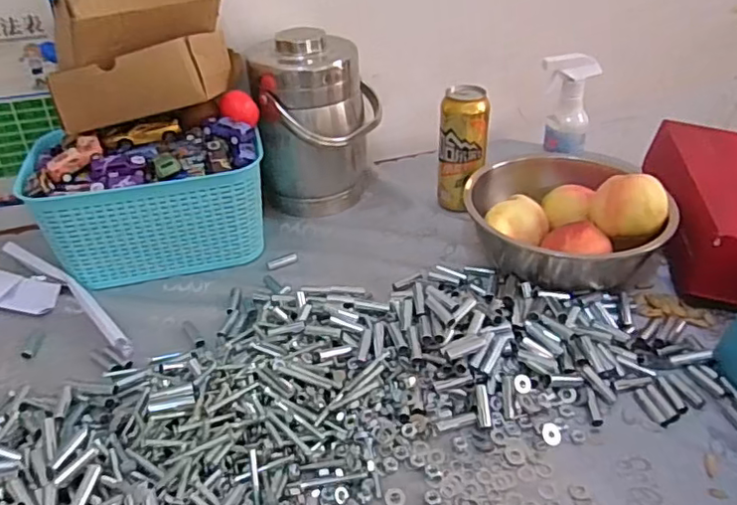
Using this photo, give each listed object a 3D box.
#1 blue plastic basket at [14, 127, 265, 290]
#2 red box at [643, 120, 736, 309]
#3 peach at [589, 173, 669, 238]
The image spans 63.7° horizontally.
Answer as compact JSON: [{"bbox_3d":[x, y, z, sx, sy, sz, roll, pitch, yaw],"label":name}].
[{"bbox_3d":[-0.272,-0.063,0.762,0.275,0.136,0.156,-12,36,-13],"label":"blue plastic basket"},{"bbox_3d":[0.464,-0.051,0.715,0.187,0.084,0.331,5,36,10],"label":"red box"},{"bbox_3d":[0.300,-0.059,0.681,0.071,0.059,0.071,4,36,9],"label":"peach"}]

